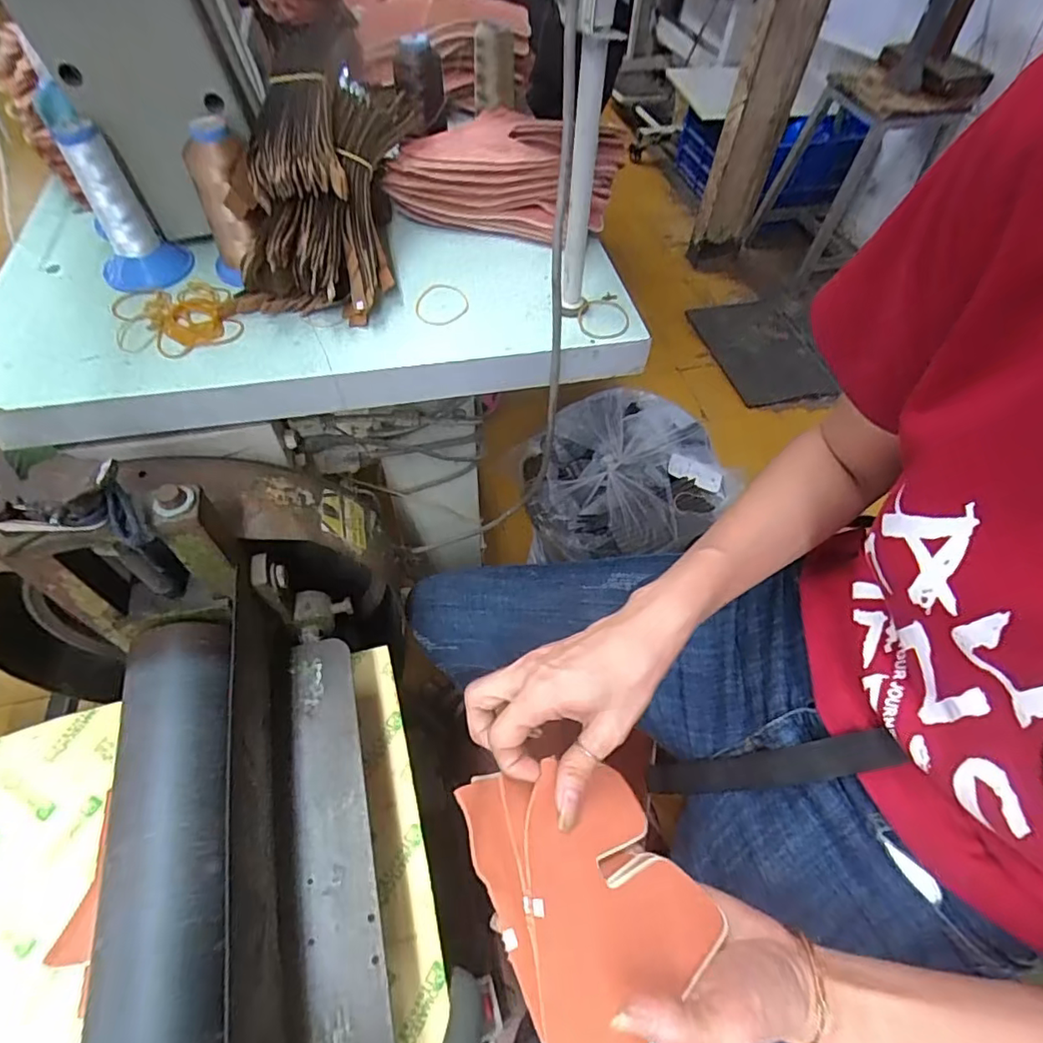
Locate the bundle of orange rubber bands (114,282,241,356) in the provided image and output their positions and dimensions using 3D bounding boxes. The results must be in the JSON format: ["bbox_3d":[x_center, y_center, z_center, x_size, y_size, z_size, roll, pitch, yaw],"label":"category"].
[{"bbox_3d":[-0.281,-0.167,0.464,0.087,0.014,0.094,-21,59,-17],"label":"bundle of orange rubber bands"}]

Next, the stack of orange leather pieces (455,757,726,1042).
[{"bbox_3d":[0.041,0.198,0.302,0.113,0.016,0.146,-2,37,-31],"label":"stack of orange leather pieces"}]

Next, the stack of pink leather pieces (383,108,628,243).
[{"bbox_3d":[-0.010,-0.350,0.563,0.209,0.080,0.138,10,56,4],"label":"stack of pink leather pieces"}]

